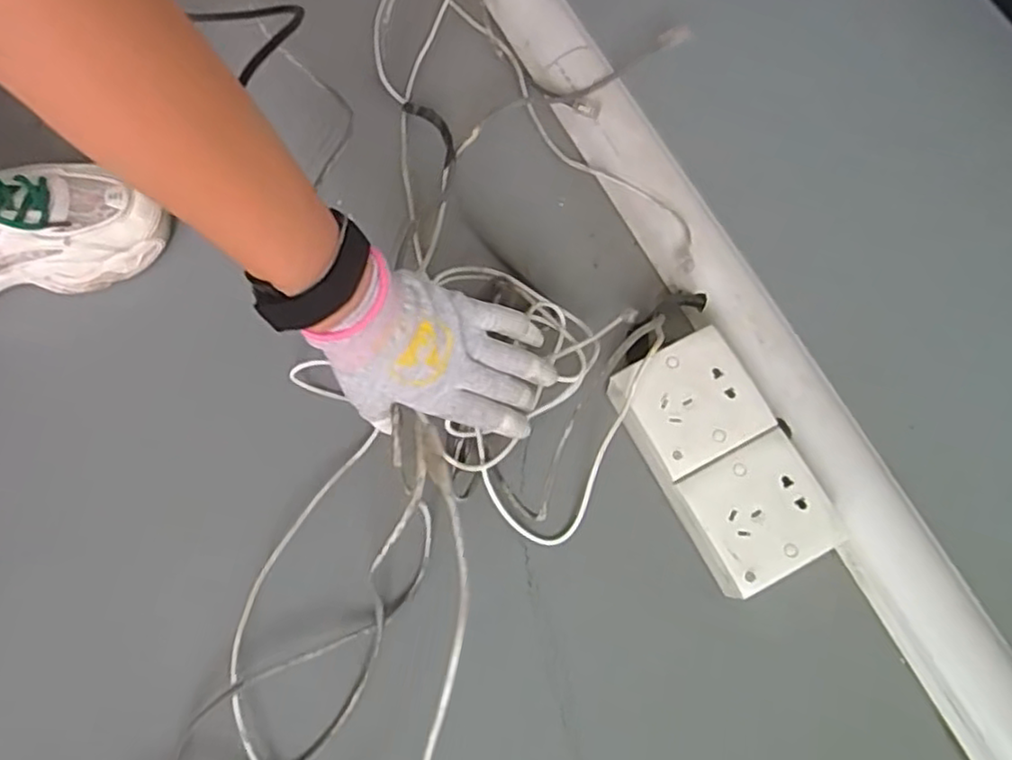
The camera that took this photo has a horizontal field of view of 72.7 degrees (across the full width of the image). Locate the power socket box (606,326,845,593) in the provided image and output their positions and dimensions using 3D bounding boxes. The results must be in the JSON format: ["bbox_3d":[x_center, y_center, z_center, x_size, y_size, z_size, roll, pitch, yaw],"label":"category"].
[{"bbox_3d":[0.149,0.057,0.488,0.090,0.038,0.172,-27,76,-5],"label":"power socket box"}]

